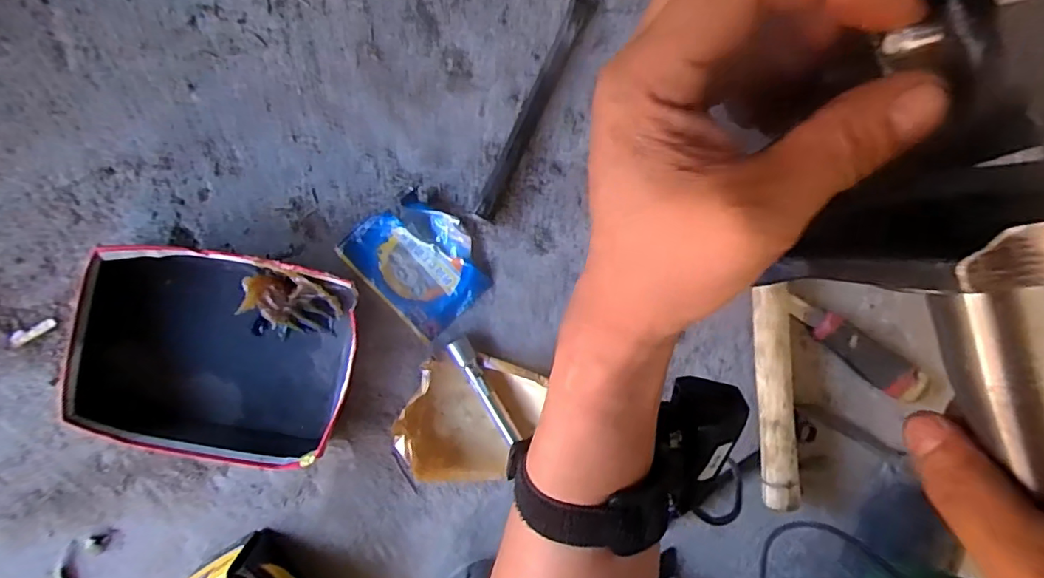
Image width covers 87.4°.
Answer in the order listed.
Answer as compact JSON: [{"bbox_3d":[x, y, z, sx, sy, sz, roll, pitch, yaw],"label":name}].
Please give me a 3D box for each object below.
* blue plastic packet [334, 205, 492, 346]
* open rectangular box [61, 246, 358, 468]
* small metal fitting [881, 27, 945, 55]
[{"bbox_3d":[-0.093,-0.023,0.499,0.095,0.014,0.118,-43,98,0],"label":"blue plastic packet"},{"bbox_3d":[-0.258,0.060,0.473,0.215,0.050,0.185,13,94,-7],"label":"open rectangular box"},{"bbox_3d":[0.104,-0.066,0.146,0.014,0.004,0.005,-3,97,20],"label":"small metal fitting"}]

